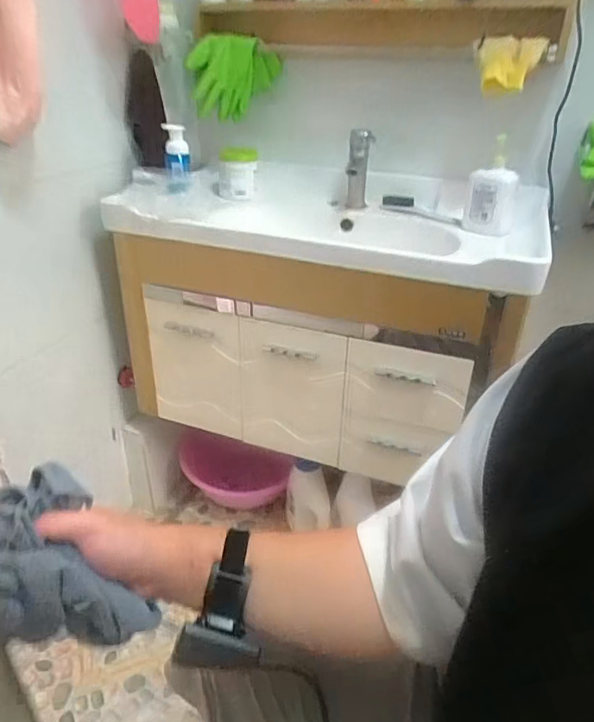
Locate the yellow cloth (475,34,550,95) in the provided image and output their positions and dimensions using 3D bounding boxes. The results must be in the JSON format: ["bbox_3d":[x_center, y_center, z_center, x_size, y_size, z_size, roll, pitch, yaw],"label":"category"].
[{"bbox_3d":[0.377,-0.532,0.958,0.078,0.085,0.089,-10,32,-19],"label":"yellow cloth"}]

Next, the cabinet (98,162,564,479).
[{"bbox_3d":[0.059,-0.110,1.123,0.757,0.481,0.411,13,32,20],"label":"cabinet"}]

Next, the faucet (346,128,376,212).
[{"bbox_3d":[0.130,-0.398,1.125,0.053,0.157,0.087,4,30,5],"label":"faucet"}]

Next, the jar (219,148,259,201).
[{"bbox_3d":[-0.135,-0.431,1.219,0.089,0.099,0.091,0,30,-2],"label":"jar"}]

